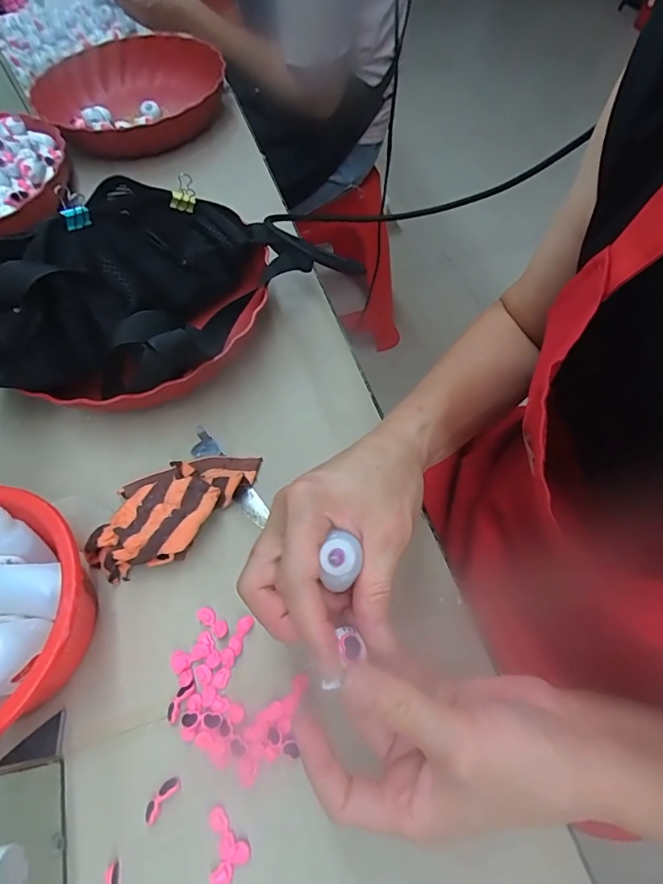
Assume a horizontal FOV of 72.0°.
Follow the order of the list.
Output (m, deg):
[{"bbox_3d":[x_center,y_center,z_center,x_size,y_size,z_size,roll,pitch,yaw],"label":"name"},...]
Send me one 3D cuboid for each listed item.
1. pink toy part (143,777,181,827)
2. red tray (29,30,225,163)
[{"bbox_3d":[-0.097,0.204,0.260,0.009,0.005,0.024,32,67,18],"label":"pink toy part"},{"bbox_3d":[-0.267,-0.472,0.632,0.245,0.073,0.257,-18,62,-7],"label":"red tray"}]

